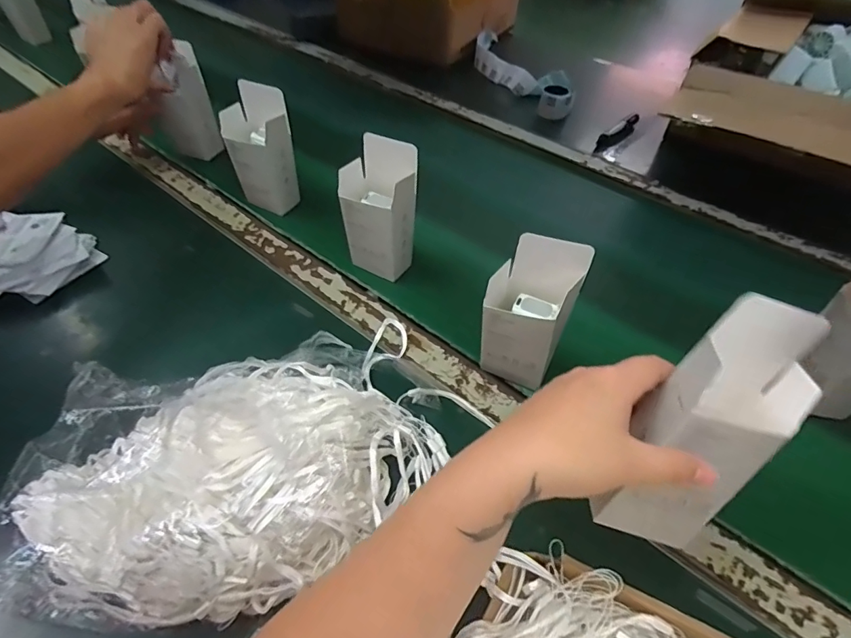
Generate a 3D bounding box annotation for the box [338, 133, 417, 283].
[{"bbox_3d":[-0.050,-0.117,0.523,0.066,0.146,0.047,26,53,20],"label":"box"}]

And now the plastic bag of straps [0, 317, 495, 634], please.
[{"bbox_3d":[-0.158,0.099,0.381,0.330,0.068,0.232,-9,49,-9],"label":"plastic bag of straps"}]

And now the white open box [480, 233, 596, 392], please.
[{"bbox_3d":[0.091,-0.003,0.427,0.067,0.146,0.047,22,52,17],"label":"white open box"}]

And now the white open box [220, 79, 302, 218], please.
[{"bbox_3d":[-0.209,-0.213,0.605,0.071,0.140,0.053,23,52,18],"label":"white open box"}]

